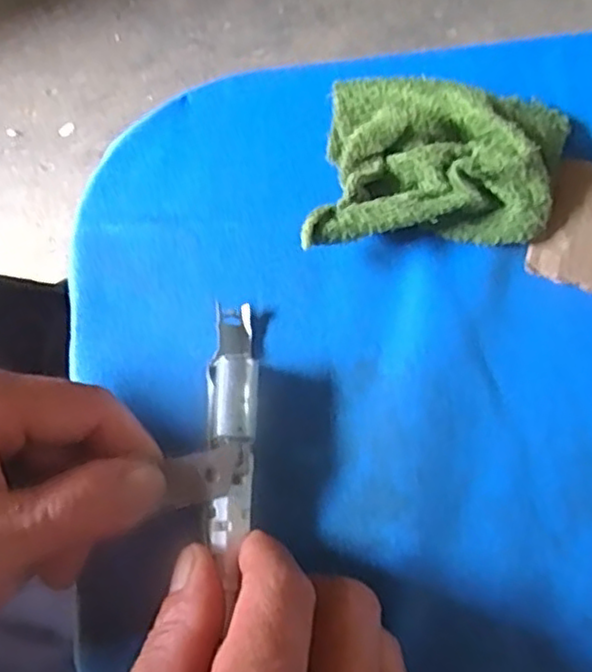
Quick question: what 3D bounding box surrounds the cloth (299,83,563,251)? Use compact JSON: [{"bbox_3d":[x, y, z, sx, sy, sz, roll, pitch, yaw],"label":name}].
[{"bbox_3d":[0.065,-0.079,0.316,0.110,0.032,0.090,4,65,2],"label":"cloth"}]

